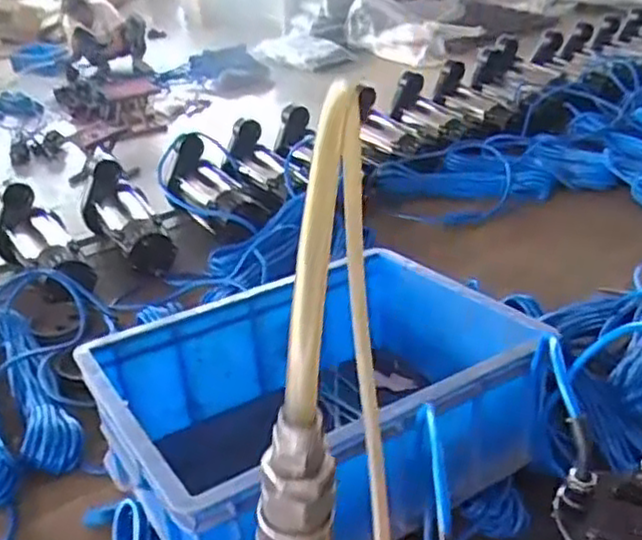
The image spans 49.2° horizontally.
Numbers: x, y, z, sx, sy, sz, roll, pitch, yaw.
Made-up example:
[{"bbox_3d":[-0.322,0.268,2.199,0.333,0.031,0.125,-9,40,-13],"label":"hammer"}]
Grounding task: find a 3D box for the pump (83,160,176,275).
[{"bbox_3d":[-0.352,-0.091,1.258,0.111,0.125,0.246,-17,34,-21],"label":"pump"}]

